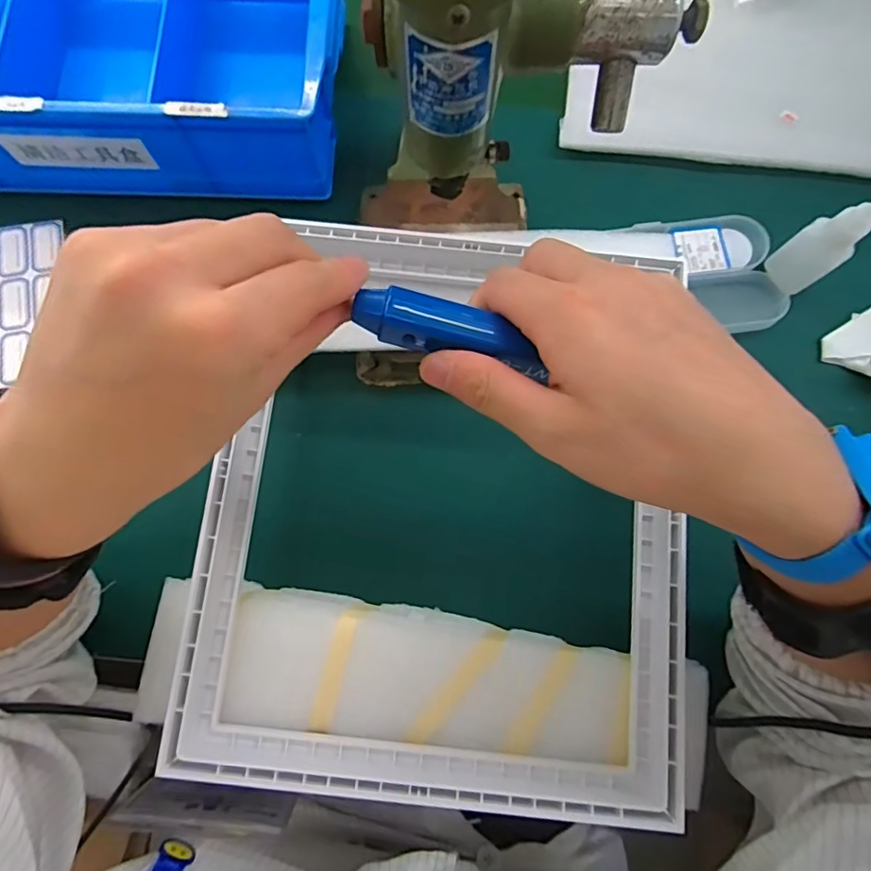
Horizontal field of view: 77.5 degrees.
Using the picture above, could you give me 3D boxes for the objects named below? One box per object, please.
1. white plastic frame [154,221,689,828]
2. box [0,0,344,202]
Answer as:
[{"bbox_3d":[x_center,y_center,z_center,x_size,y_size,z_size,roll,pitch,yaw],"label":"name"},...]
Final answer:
[{"bbox_3d":[0.009,0.029,0.324,0.271,0.039,0.336,6,76,0],"label":"white plastic frame"},{"bbox_3d":[-0.242,-0.285,0.401,0.337,0.096,0.202,0,78,-1],"label":"box"}]

